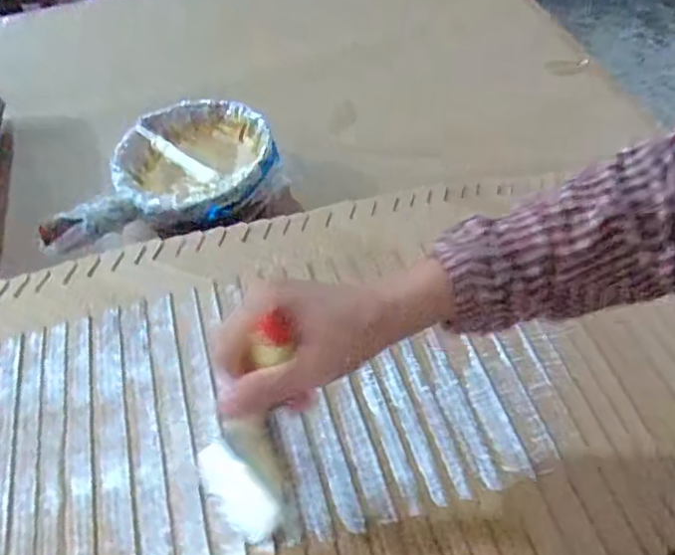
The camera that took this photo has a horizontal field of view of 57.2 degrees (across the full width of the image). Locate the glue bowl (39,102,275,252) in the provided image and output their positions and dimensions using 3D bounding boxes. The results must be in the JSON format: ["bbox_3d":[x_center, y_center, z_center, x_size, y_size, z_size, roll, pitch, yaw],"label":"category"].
[{"bbox_3d":[-0.170,-0.128,0.772,0.186,0.094,0.188,-2,53,3],"label":"glue bowl"}]

